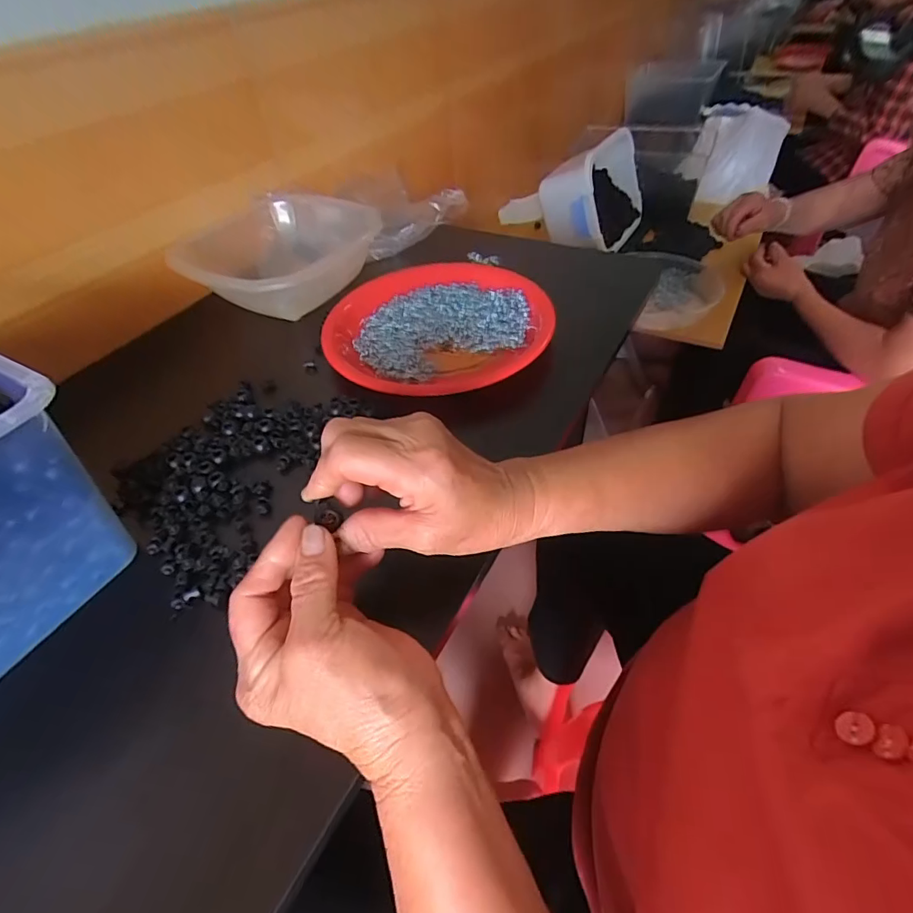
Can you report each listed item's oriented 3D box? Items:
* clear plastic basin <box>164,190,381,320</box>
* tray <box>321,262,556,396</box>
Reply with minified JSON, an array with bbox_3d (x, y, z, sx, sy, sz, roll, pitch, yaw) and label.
[{"bbox_3d":[-0.198,-0.230,0.549,0.185,0.064,0.199,-3,48,3],"label":"clear plastic basin"},{"bbox_3d":[-0.016,-0.137,0.484,0.217,0.034,0.210,-6,48,0],"label":"tray"}]

